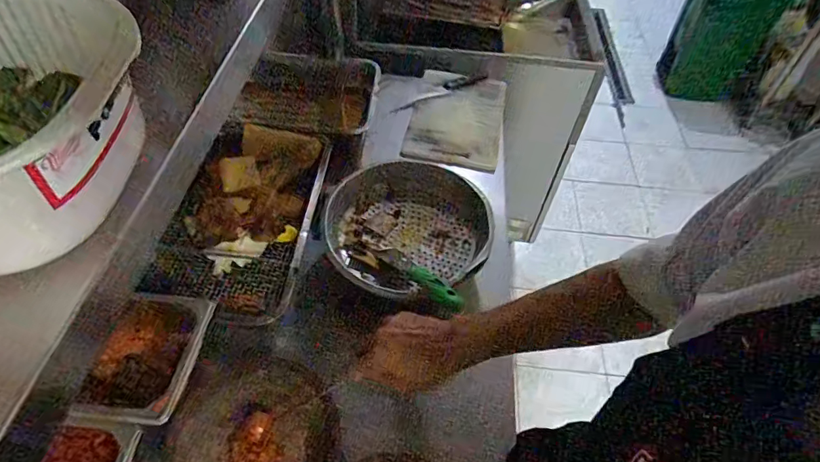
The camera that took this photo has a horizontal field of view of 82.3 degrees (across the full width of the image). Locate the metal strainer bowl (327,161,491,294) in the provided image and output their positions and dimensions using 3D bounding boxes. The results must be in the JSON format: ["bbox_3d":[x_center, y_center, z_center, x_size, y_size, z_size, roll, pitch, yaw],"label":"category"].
[{"bbox_3d":[-0.004,0.000,0.731,0.251,0.065,0.236,2,52,-2],"label":"metal strainer bowl"}]

